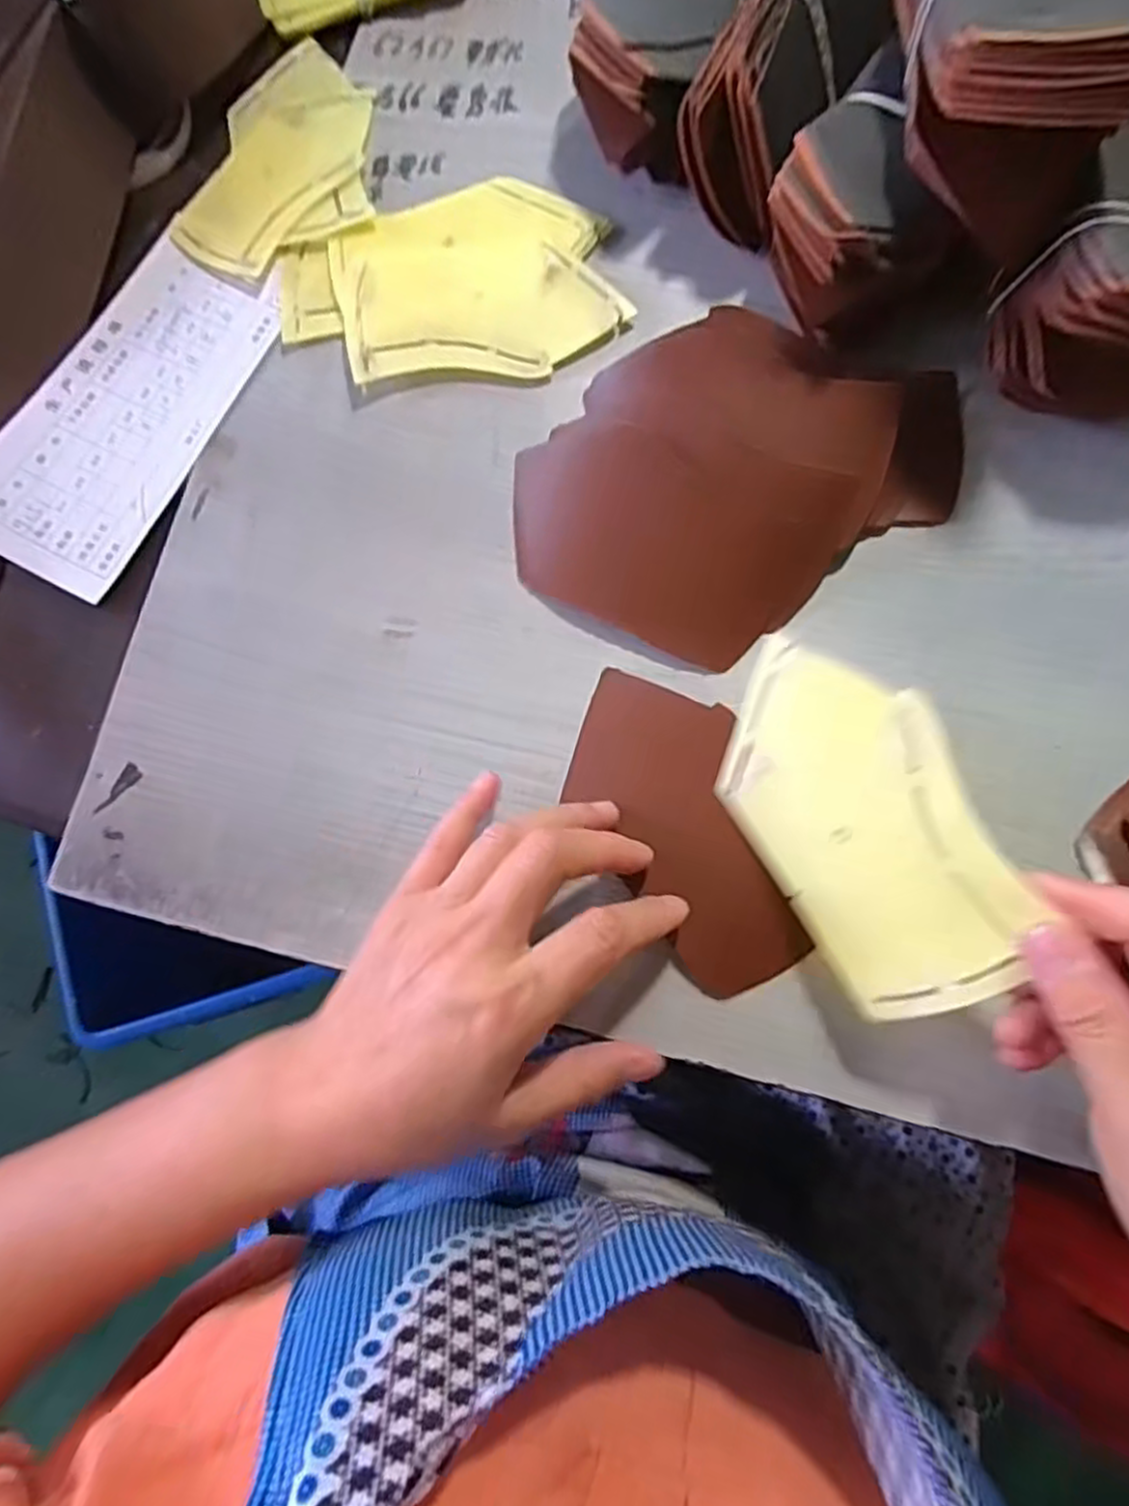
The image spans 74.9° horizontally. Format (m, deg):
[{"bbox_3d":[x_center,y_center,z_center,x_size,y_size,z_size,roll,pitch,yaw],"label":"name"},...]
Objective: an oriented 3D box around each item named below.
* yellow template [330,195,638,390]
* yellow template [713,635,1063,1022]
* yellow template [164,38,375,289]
[{"bbox_3d":[-0.045,-0.238,0.374,0.133,0.007,0.111,-14,77,-4],"label":"yellow template"},{"bbox_3d":[0.110,0.025,0.277,0.080,0.004,0.141,-40,68,27],"label":"yellow template"},{"bbox_3d":[-0.158,-0.321,0.400,0.088,0.005,0.143,32,80,14],"label":"yellow template"}]

